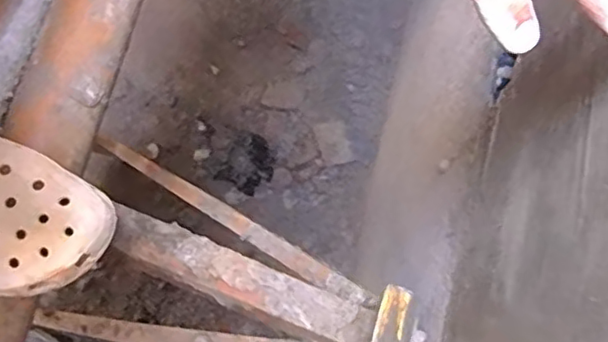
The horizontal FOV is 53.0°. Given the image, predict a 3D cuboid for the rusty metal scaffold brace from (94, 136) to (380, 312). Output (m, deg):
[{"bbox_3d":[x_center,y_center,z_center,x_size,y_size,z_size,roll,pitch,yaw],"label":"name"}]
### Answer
[{"bbox_3d":[-0.153,0.038,0.865,0.736,0.040,0.026,23,73,51],"label":"rusty metal scaffold brace"}]

